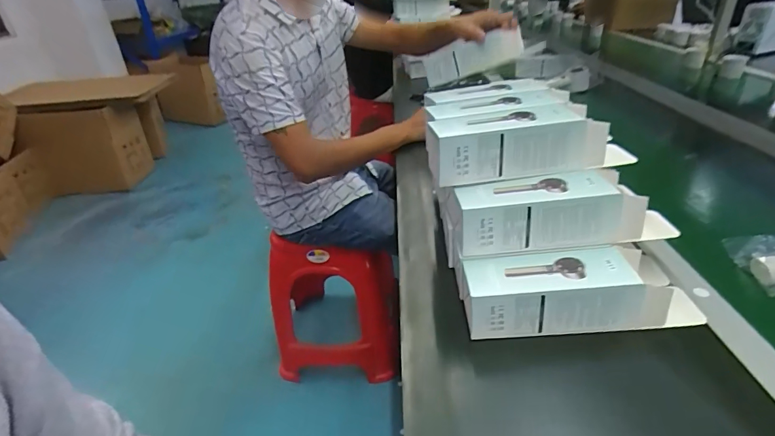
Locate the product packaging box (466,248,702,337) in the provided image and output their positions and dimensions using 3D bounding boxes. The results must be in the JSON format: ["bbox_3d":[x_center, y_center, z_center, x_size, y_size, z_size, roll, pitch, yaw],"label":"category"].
[{"bbox_3d":[0.197,0.077,0.436,0.243,0.072,0.074,-3,31,2],"label":"product packaging box"}]

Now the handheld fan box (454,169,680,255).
[{"bbox_3d":[0.184,-0.010,0.457,0.228,0.060,0.071,-5,31,-1],"label":"handheld fan box"}]

